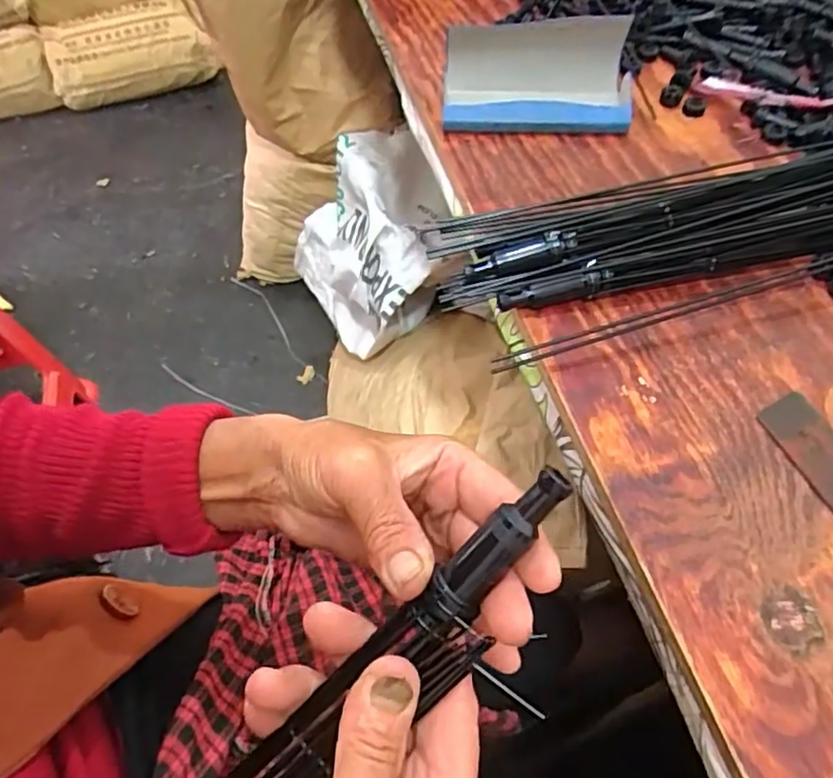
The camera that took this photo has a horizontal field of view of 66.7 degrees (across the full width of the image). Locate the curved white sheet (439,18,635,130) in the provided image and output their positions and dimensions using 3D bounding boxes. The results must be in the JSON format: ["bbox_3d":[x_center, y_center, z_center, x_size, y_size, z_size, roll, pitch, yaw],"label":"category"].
[{"bbox_3d":[0.105,-0.270,0.547,0.161,0.059,0.087,5,54,4],"label":"curved white sheet"}]

